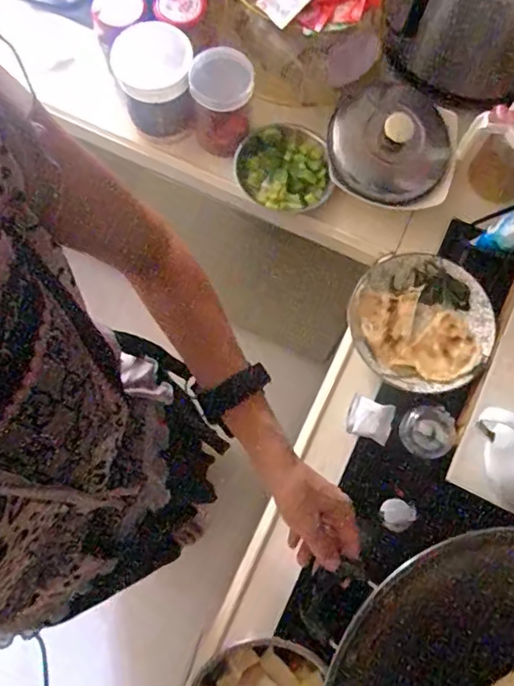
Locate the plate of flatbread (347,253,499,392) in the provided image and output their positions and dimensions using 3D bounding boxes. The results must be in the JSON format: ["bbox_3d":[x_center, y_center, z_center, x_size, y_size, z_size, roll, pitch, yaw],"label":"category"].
[{"bbox_3d":[0.207,-0.026,0.664,0.175,0.022,0.171,0,75,-1],"label":"plate of flatbread"}]

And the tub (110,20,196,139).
[{"bbox_3d":[-0.133,-0.347,0.693,0.094,0.099,0.084,-11,76,-4],"label":"tub"}]

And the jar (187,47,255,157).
[{"bbox_3d":[-0.048,-0.316,0.693,0.072,0.109,0.078,0,75,-1],"label":"jar"}]

